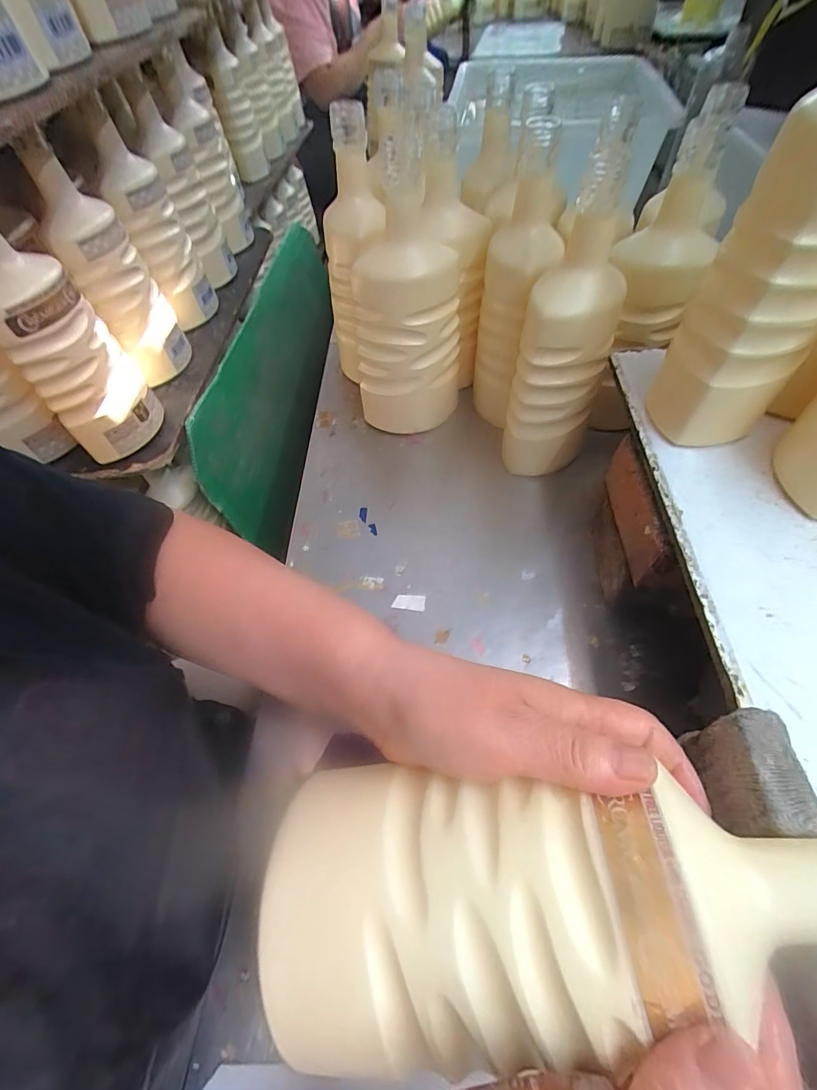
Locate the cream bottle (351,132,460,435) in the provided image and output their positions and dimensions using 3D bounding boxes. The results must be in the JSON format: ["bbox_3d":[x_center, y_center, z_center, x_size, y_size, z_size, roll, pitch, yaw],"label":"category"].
[{"bbox_3d":[0.000,-0.222,0.447,0.086,0.257,0.088,26,59,20],"label":"cream bottle"}]

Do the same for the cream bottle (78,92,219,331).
[{"bbox_3d":[-0.302,-0.379,0.559,0.064,0.211,0.072,-22,56,-8],"label":"cream bottle"}]

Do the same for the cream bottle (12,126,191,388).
[{"bbox_3d":[-0.314,-0.284,0.492,0.067,0.212,0.065,-22,56,-8],"label":"cream bottle"}]

